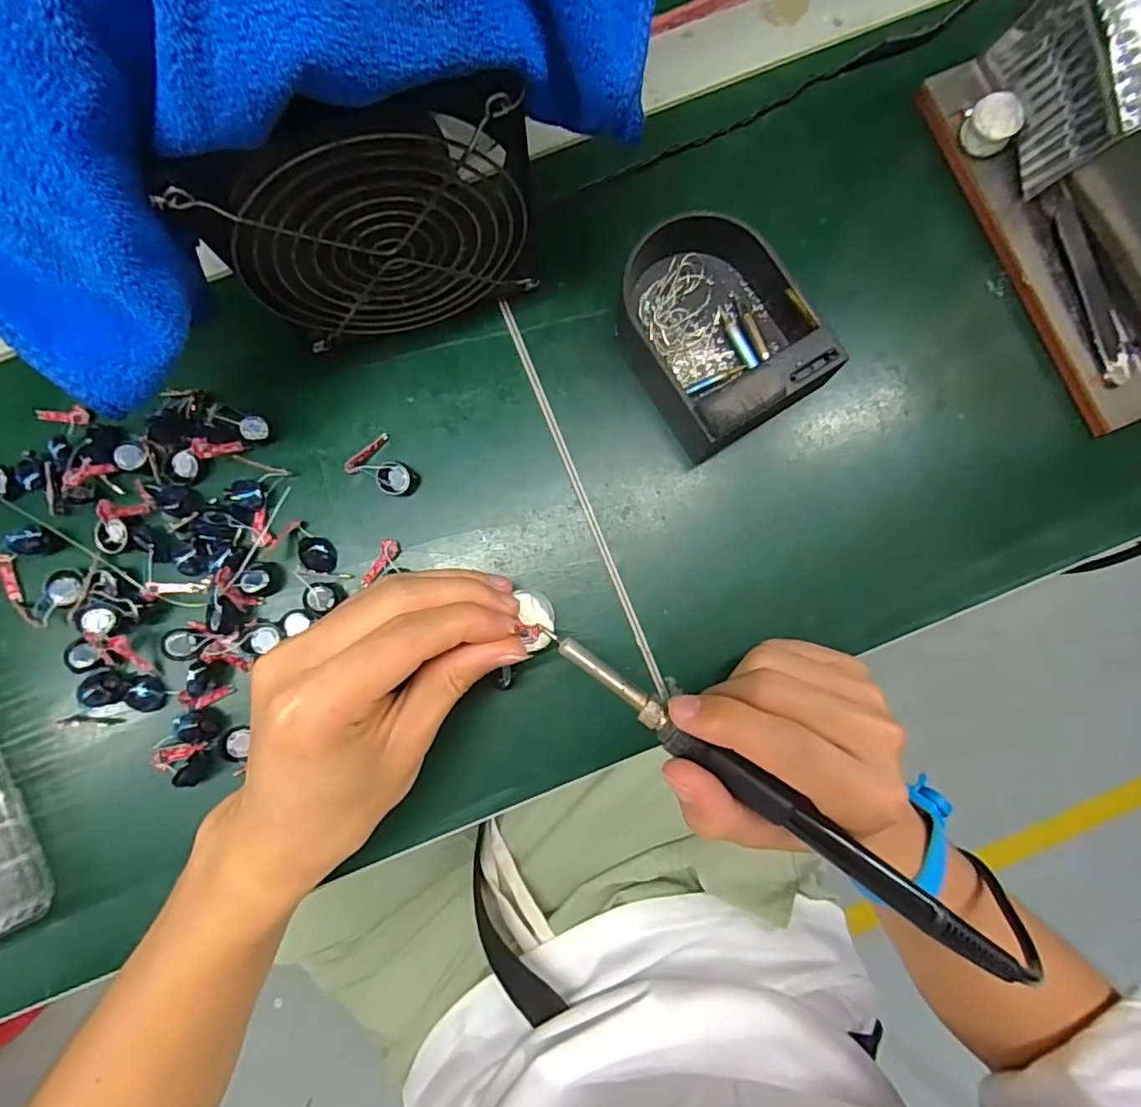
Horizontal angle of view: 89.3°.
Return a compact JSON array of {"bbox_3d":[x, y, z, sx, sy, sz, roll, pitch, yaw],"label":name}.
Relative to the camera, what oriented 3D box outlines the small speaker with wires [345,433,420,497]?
[{"bbox_3d":[-0.091,-0.039,0.282,0.024,0.010,0.031,-41,86,-3],"label":"small speaker with wires"}]

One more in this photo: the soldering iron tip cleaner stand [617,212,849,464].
[{"bbox_3d":[0.070,-0.113,0.274,0.088,0.036,0.114,-29,85,-2],"label":"soldering iron tip cleaner stand"}]

